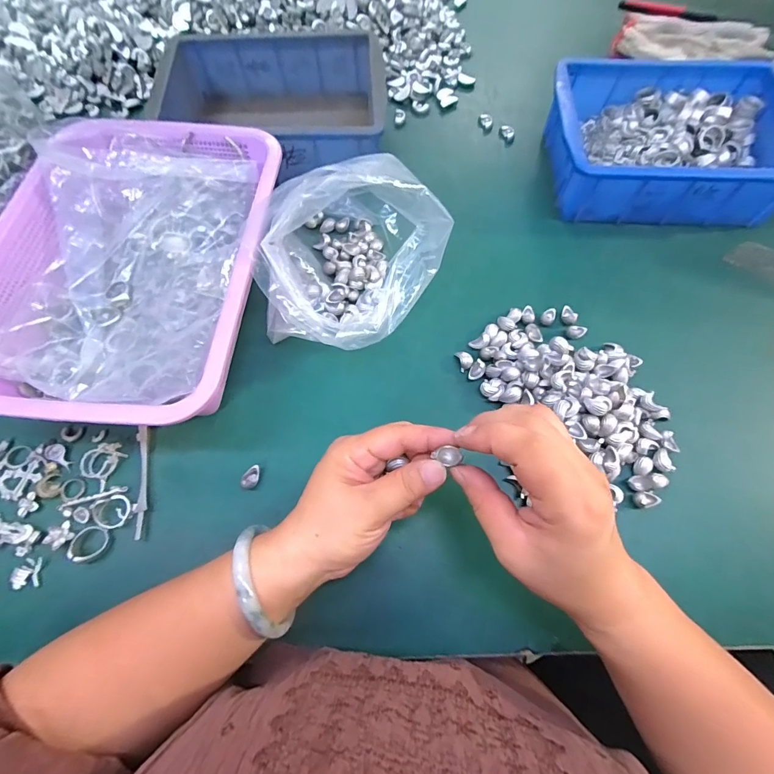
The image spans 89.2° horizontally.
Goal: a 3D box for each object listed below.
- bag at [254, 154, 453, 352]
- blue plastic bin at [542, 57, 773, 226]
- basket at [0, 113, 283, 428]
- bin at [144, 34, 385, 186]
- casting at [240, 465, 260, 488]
[{"bbox_3d":[-0.029,-0.131,0.354,0.156,0.115,0.195,3,69,1],"label":"bag"},{"bbox_3d":[0.303,-0.270,0.432,0.233,0.069,0.169,5,69,2],"label":"blue plastic bin"},{"bbox_3d":[-0.219,-0.107,0.358,0.219,0.079,0.294,6,69,2],"label":"basket"},{"bbox_3d":[-0.127,-0.321,0.466,0.241,0.084,0.170,-1,69,-1],"label":"bin"},{"bbox_3d":[-0.112,0.075,0.326,0.011,0.015,0.019,26,71,9],"label":"casting"}]

